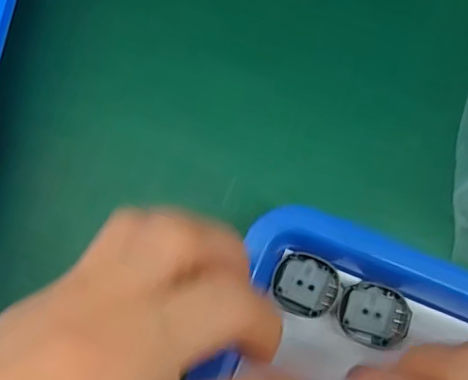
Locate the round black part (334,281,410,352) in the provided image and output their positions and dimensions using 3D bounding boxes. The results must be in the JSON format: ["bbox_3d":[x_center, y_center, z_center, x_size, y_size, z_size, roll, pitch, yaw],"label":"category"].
[{"bbox_3d":[0.057,0.051,0.229,0.028,0.007,0.025,15,80,4],"label":"round black part"}]

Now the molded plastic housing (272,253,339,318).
[{"bbox_3d":[0.030,0.039,0.232,0.027,0.006,0.024,16,80,4],"label":"molded plastic housing"}]

